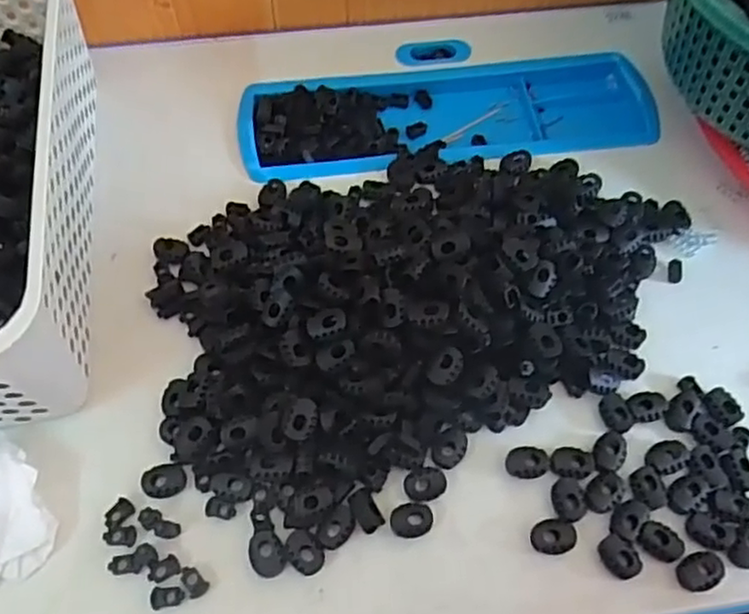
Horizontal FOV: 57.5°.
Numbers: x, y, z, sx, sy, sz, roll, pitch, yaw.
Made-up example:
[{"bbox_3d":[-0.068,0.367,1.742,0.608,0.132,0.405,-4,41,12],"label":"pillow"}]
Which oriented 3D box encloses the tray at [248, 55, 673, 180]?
[{"bbox_3d":[0.054,-0.136,0.489,0.289,0.023,0.092,-9,62,-6],"label":"tray"}]

